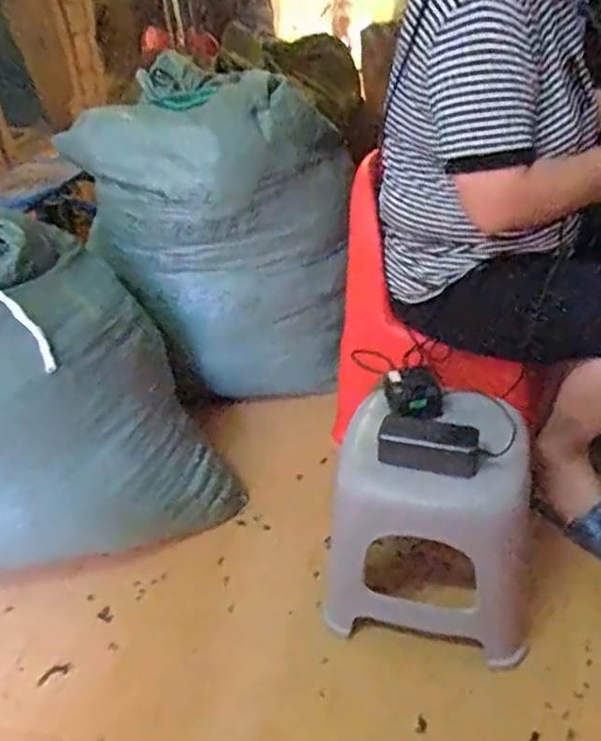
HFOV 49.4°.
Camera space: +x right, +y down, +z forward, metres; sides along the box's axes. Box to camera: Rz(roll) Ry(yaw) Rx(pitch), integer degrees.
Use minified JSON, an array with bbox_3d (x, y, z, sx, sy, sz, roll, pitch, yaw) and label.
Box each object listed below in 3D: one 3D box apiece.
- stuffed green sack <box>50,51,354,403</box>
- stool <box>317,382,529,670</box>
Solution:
[{"bbox_3d":[-0.179,-0.272,1.452,0.436,0.624,0.352,-28,40,-30],"label":"stuffed green sack"},{"bbox_3d":[0.204,0.226,0.980,0.277,0.325,0.257,5,35,15],"label":"stool"}]

